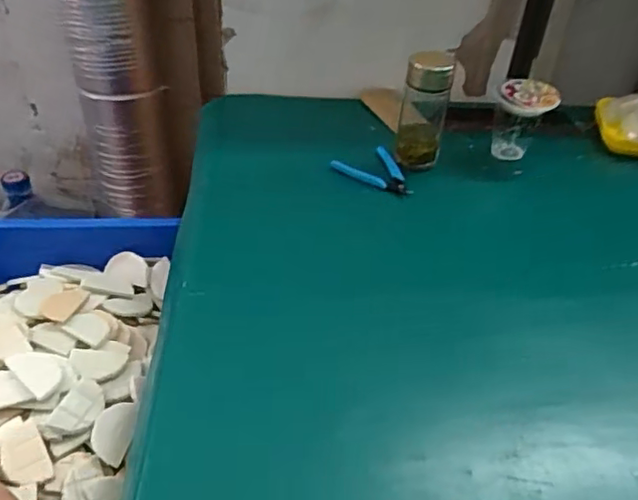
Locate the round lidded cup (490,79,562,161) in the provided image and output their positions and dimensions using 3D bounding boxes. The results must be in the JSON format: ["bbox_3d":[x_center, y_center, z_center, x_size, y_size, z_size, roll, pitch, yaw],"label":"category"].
[{"bbox_3d":[0.308,-0.193,0.892,0.082,0.104,0.075,2,39,-2],"label":"round lidded cup"}]

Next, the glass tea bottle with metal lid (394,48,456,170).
[{"bbox_3d":[0.152,-0.205,0.860,0.065,0.159,0.062,6,39,3],"label":"glass tea bottle with metal lid"}]

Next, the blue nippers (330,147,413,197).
[{"bbox_3d":[0.078,-0.108,0.852,0.091,0.018,0.109,-14,43,-20],"label":"blue nippers"}]

